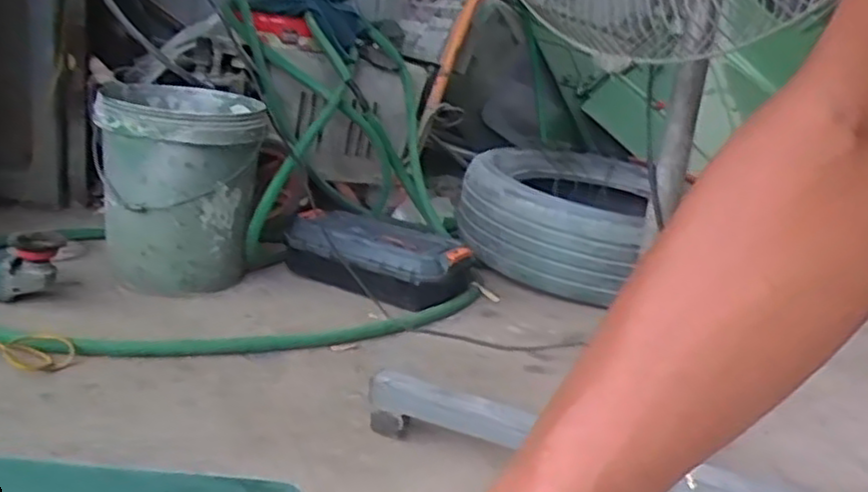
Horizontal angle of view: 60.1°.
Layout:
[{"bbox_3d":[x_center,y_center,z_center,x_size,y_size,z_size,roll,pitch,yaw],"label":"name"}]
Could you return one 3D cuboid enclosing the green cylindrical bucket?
[{"bbox_3d":[-0.490,-0.117,1.469,0.280,0.341,0.300,-1,17,-16],"label":"green cylindrical bucket"}]

